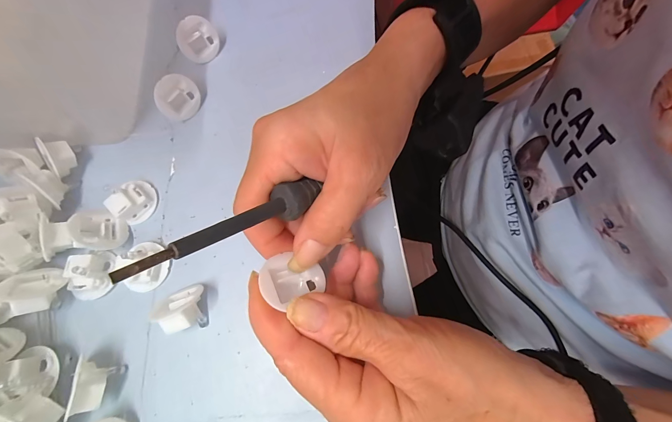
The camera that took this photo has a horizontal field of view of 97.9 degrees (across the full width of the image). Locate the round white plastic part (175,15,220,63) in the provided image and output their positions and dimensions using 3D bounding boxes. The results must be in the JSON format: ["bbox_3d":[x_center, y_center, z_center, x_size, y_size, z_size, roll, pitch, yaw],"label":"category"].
[{"bbox_3d":[-0.116,-0.143,0.243,0.033,0.032,0.014,-37,52,-19],"label":"round white plastic part"}]

